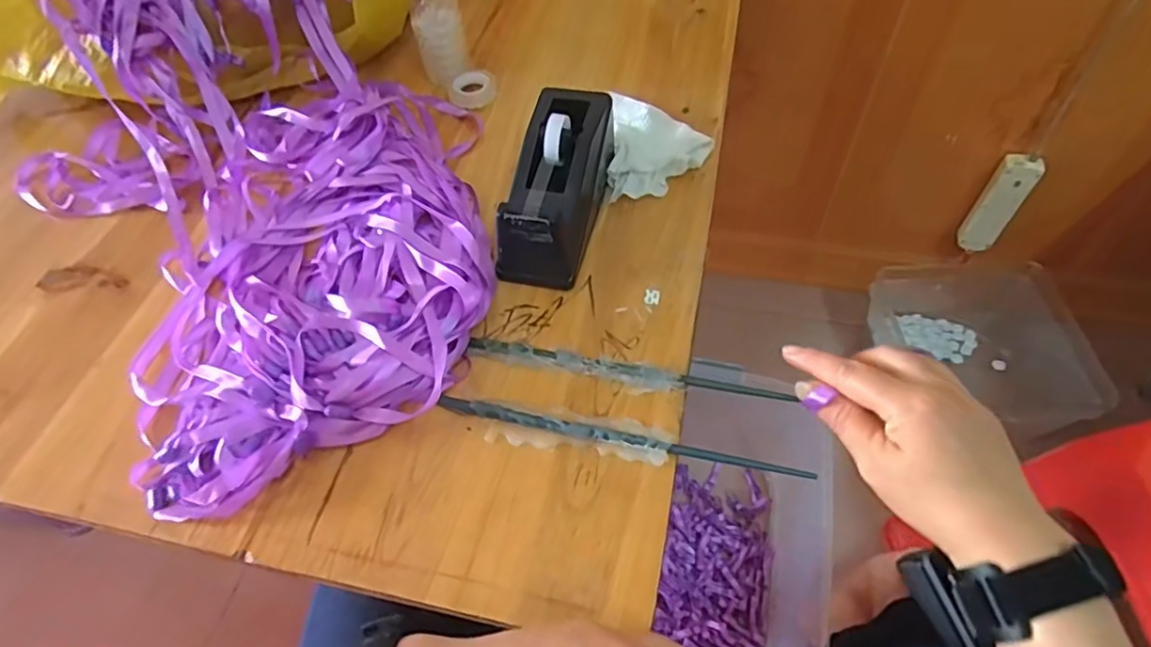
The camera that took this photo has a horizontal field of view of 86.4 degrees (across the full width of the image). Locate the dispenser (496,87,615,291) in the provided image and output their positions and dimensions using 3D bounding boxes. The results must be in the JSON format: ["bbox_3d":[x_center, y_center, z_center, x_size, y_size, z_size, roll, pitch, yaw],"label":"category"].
[{"bbox_3d":[-0.014,-0.107,0.460,0.058,0.078,0.160,12,69,12],"label":"dispenser"}]

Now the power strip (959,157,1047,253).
[{"bbox_3d":[0.724,-0.205,1.052,0.064,0.196,0.037,21,60,18],"label":"power strip"}]

